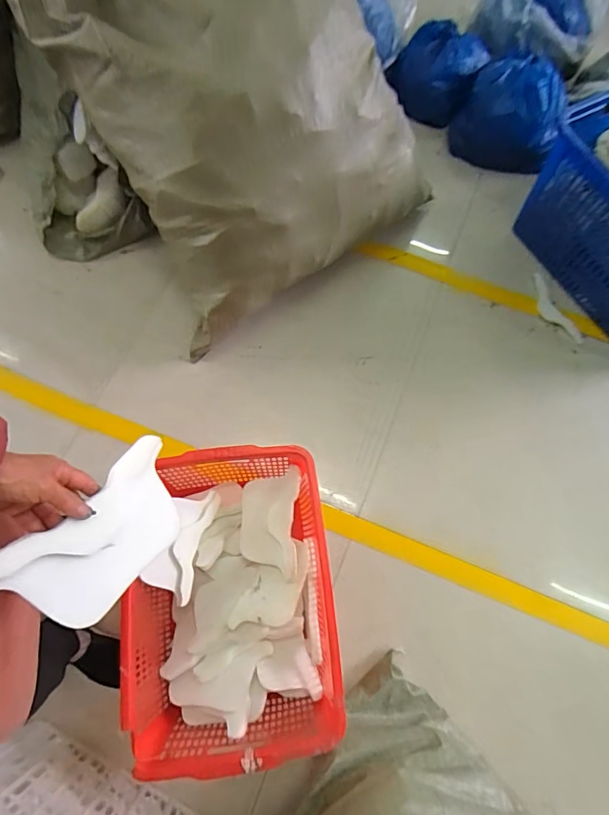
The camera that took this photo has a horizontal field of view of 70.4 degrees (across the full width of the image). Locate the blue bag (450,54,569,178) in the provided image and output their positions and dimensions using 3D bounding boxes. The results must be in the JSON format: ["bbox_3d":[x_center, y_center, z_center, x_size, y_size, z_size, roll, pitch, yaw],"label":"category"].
[{"bbox_3d":[0.678,-0.987,1.434,0.328,0.211,0.279,16,72,3],"label":"blue bag"}]

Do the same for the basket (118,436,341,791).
[{"bbox_3d":[-0.147,0.392,0.935,0.397,0.206,0.567,-4,72,-3],"label":"basket"}]

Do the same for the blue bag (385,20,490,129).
[{"bbox_3d":[0.443,-1.146,1.506,0.279,0.182,0.262,32,75,8],"label":"blue bag"}]

